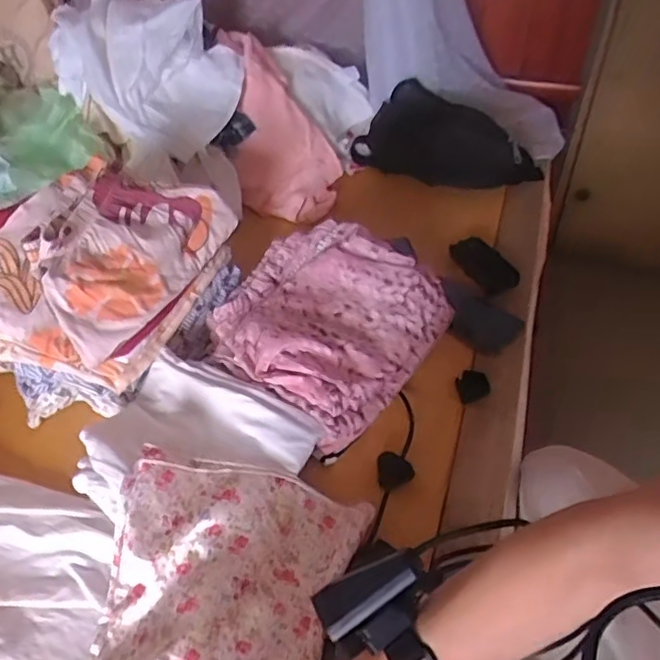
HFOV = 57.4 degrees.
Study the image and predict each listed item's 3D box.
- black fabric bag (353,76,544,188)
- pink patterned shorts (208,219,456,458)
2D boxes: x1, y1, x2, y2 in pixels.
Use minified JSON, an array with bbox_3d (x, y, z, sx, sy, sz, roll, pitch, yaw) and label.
[{"bbox_3d":[0.197,-0.308,1.025,0.313,0.179,0.084,13,51,16],"label":"black fabric bag"},{"bbox_3d":[-0.007,-0.014,0.727,0.238,0.084,0.244,29,53,27],"label":"pink patterned shorts"}]

